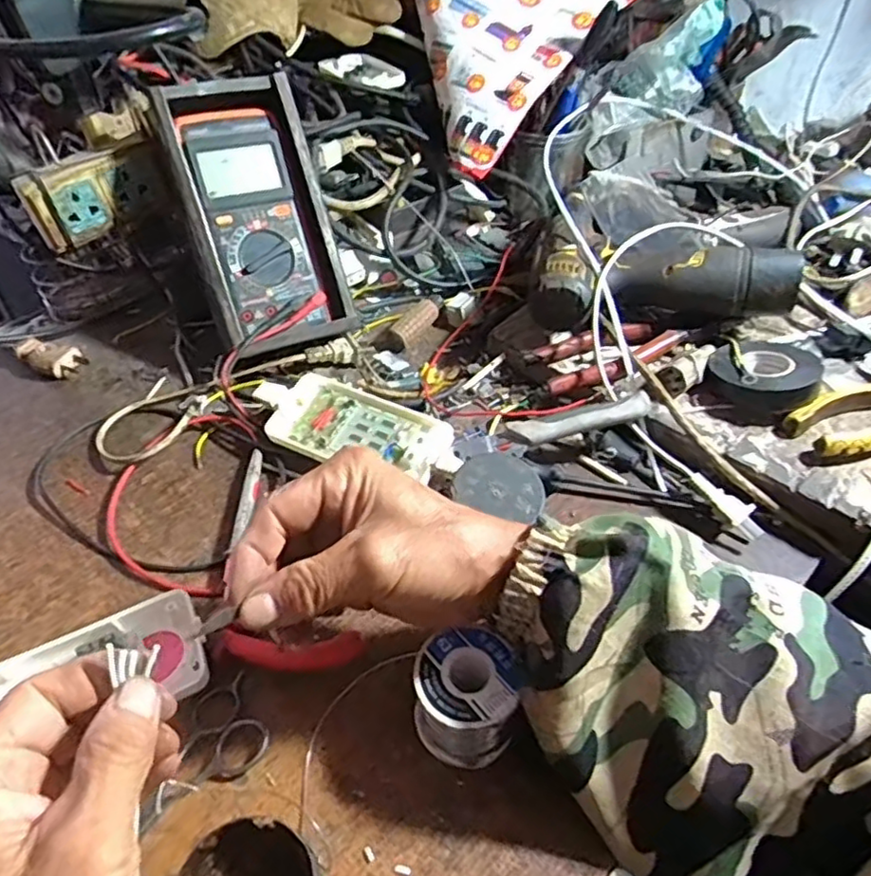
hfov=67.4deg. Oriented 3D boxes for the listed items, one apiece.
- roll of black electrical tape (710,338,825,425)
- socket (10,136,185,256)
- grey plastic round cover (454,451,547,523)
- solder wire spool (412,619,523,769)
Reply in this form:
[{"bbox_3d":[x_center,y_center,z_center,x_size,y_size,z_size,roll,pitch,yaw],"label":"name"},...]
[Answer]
[{"bbox_3d":[0.238,-0.045,0.475,0.069,0.030,0.067,17,49,17],"label":"roll of black electrical tape"},{"bbox_3d":[-0.261,-0.193,0.511,0.108,0.055,0.024,-30,52,-25],"label":"socket"},{"bbox_3d":[0.039,0.030,0.406,0.053,0.004,0.049,1,63,-1],"label":"grey plastic round cover"},{"bbox_3d":[0.015,0.128,0.324,0.048,0.048,0.050,-1,46,1],"label":"solder wire spool"}]

